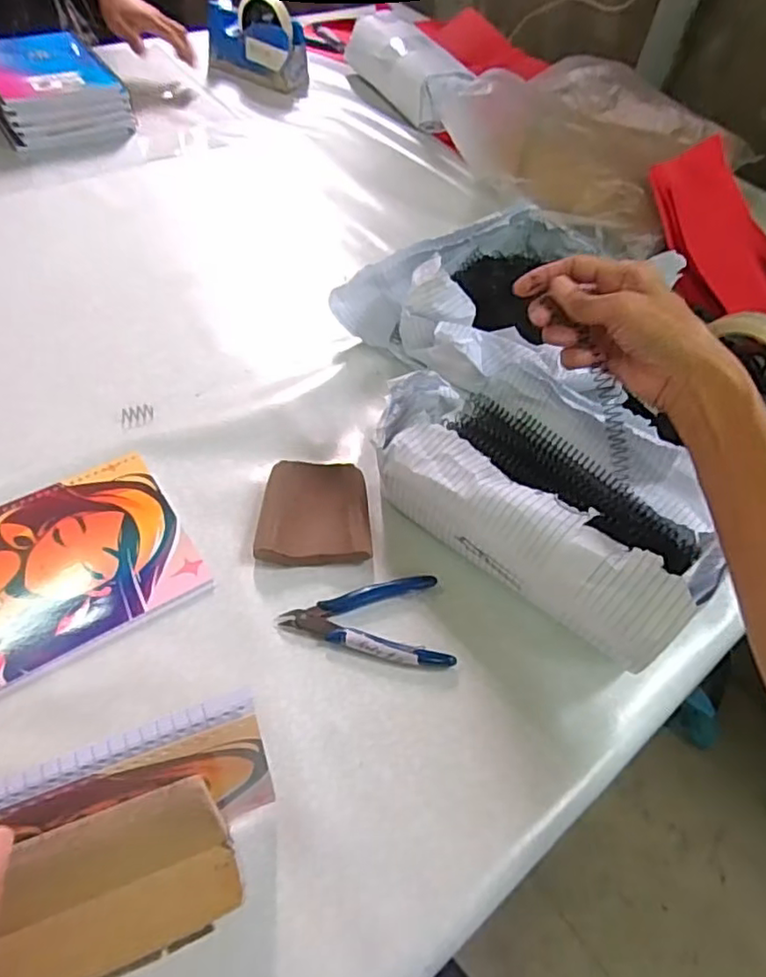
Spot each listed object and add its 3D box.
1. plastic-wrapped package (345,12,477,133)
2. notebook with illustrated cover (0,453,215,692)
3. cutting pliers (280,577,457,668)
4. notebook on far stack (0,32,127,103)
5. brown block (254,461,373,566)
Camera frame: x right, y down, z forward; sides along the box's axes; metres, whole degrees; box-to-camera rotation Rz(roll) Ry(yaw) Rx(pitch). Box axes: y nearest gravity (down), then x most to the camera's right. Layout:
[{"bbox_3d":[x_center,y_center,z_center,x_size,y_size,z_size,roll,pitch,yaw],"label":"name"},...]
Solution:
[{"bbox_3d":[0.041,-0.659,0.982,0.091,0.080,0.276,-19,57,-22],"label":"plastic-wrapped package"},{"bbox_3d":[-0.248,0.061,0.460,0.197,0.009,0.145,-26,59,-22],"label":"notebook with illustrated cover"},{"bbox_3d":[-0.012,0.096,0.455,0.117,0.011,0.069,-1,53,-6],"label":"cutting pliers"},{"bbox_3d":[-0.475,-0.592,0.862,0.155,0.017,0.211,-25,59,-25],"label":"notebook on far stack"},{"bbox_3d":[-0.055,0.022,0.504,0.087,0.022,0.090,1,53,-4],"label":"brown block"}]

